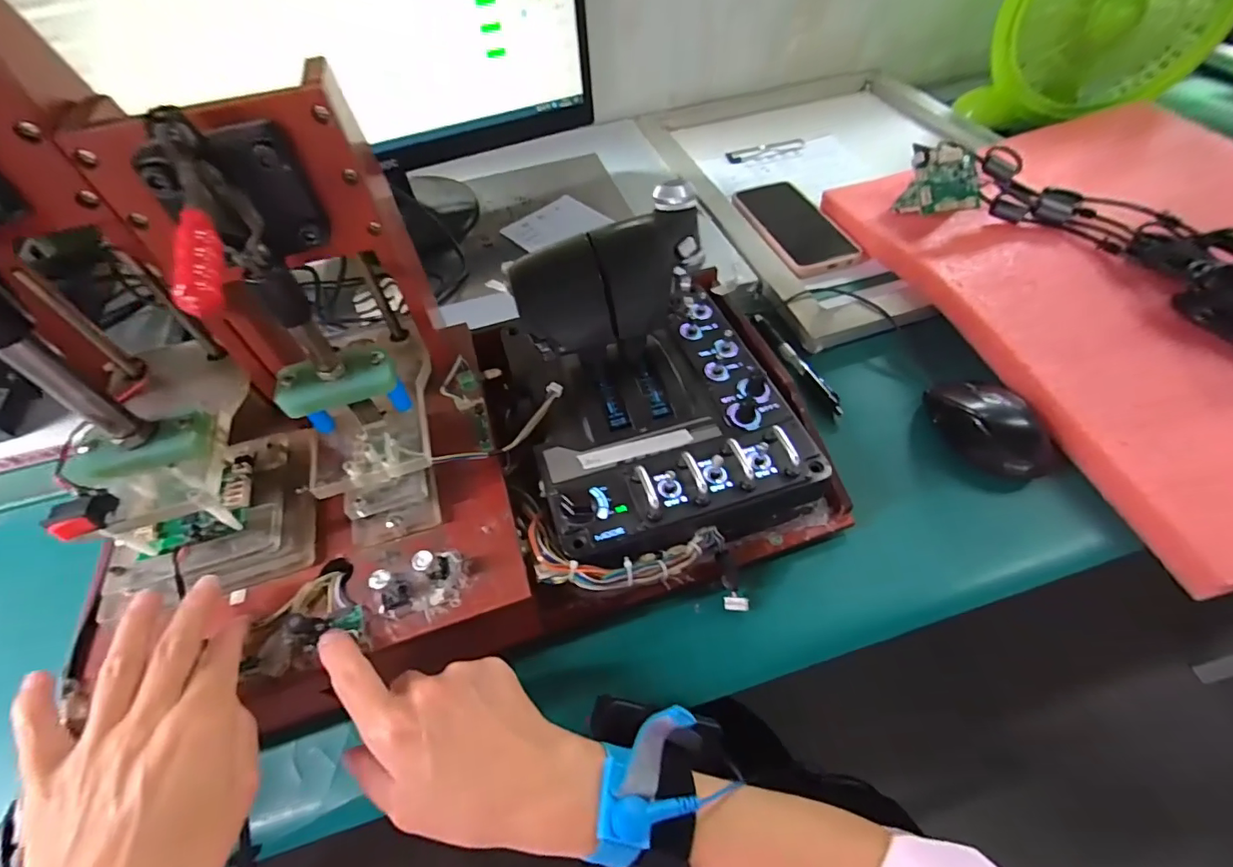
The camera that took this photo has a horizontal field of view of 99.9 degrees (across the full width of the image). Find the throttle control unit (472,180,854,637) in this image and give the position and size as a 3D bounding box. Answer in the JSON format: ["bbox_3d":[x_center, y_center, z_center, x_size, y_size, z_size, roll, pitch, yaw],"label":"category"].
[{"bbox_3d":[0.022,-0.025,0.375,0.222,0.144,0.234,-17,54,-9],"label":"throttle control unit"}]

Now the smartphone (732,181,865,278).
[{"bbox_3d":[0.199,-0.242,0.600,0.090,0.017,0.188,-14,53,-7],"label":"smartphone"}]

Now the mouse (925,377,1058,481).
[{"bbox_3d":[0.298,-0.007,0.413,0.070,0.030,0.092,-14,53,-6],"label":"mouse"}]

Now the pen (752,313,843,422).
[{"bbox_3d":[0.167,-0.068,0.482,0.013,0.006,0.138,-21,54,-12],"label":"pen"}]

